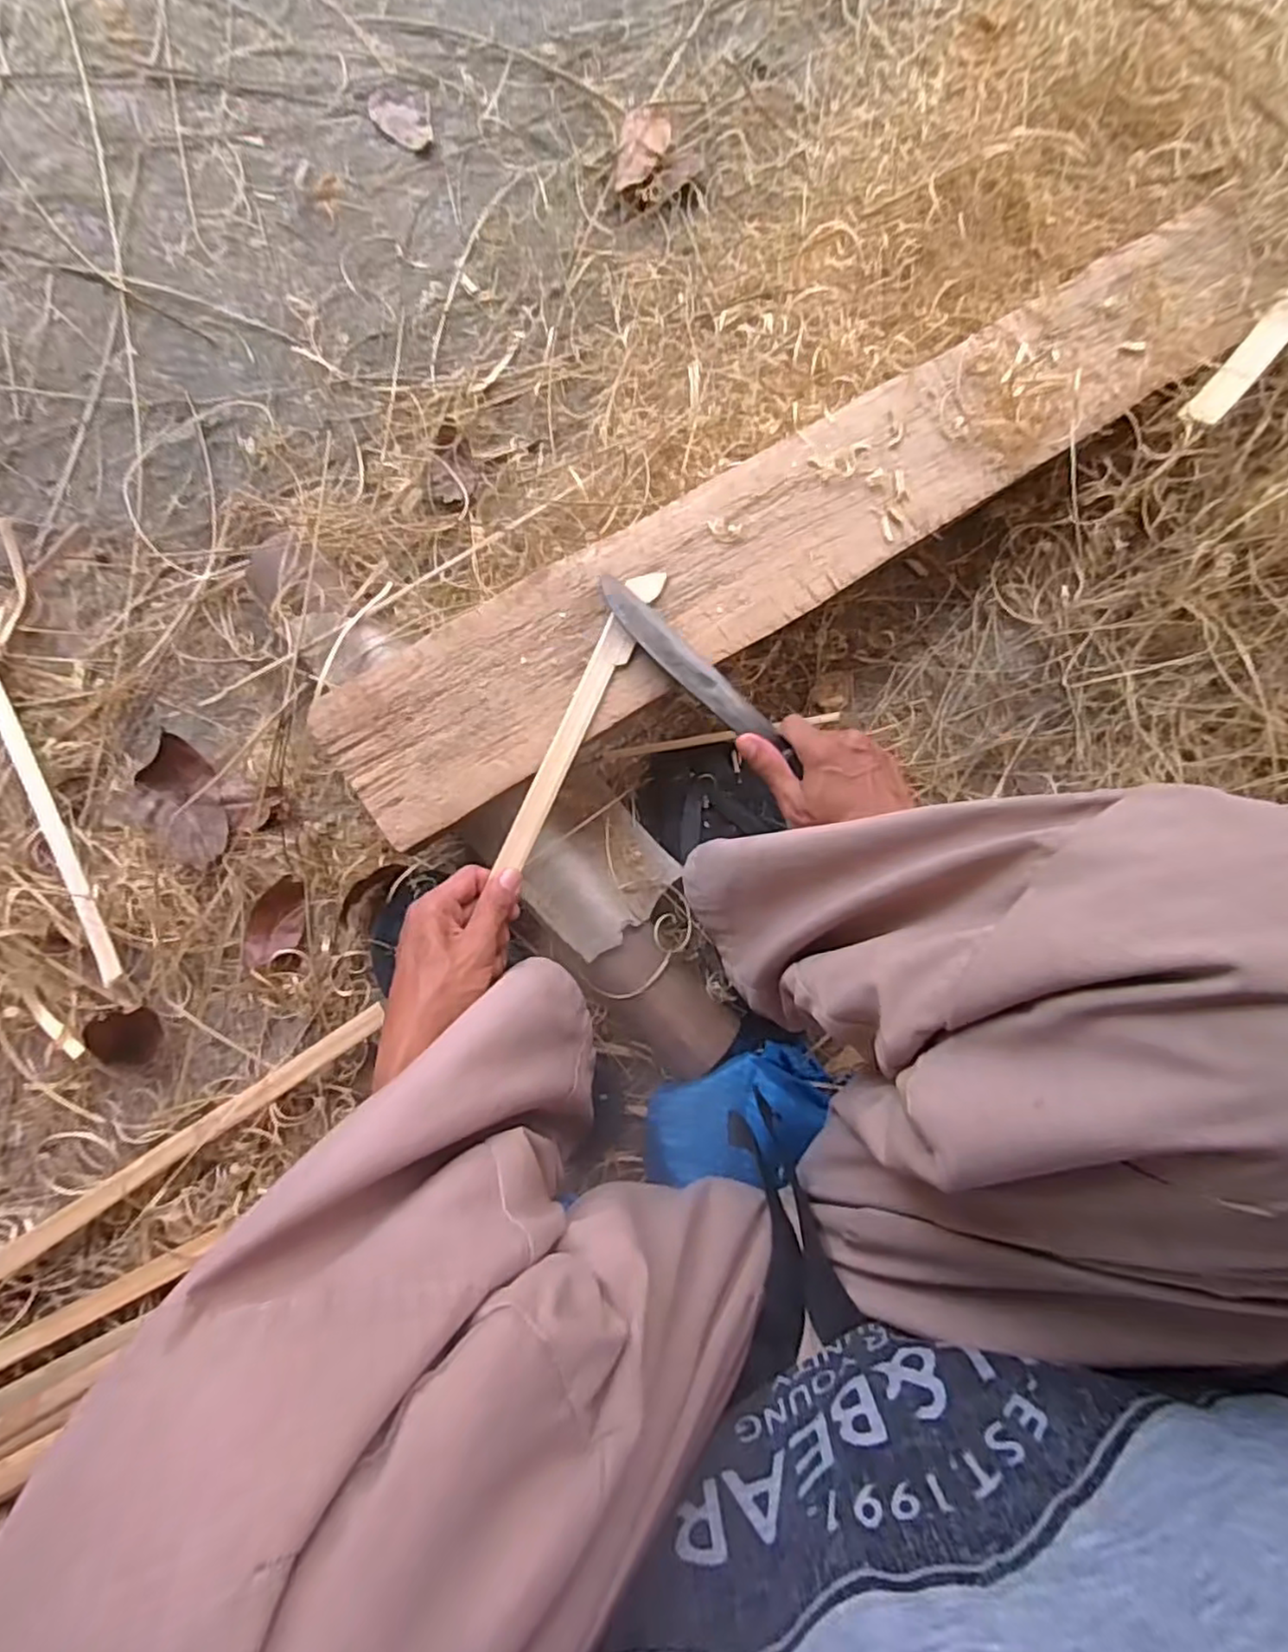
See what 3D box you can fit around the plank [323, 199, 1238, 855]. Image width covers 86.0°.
[{"bbox_3d":[0.140,-0.249,0.534,0.811,0.025,0.128,-32,90,-6],"label":"plank"}]

